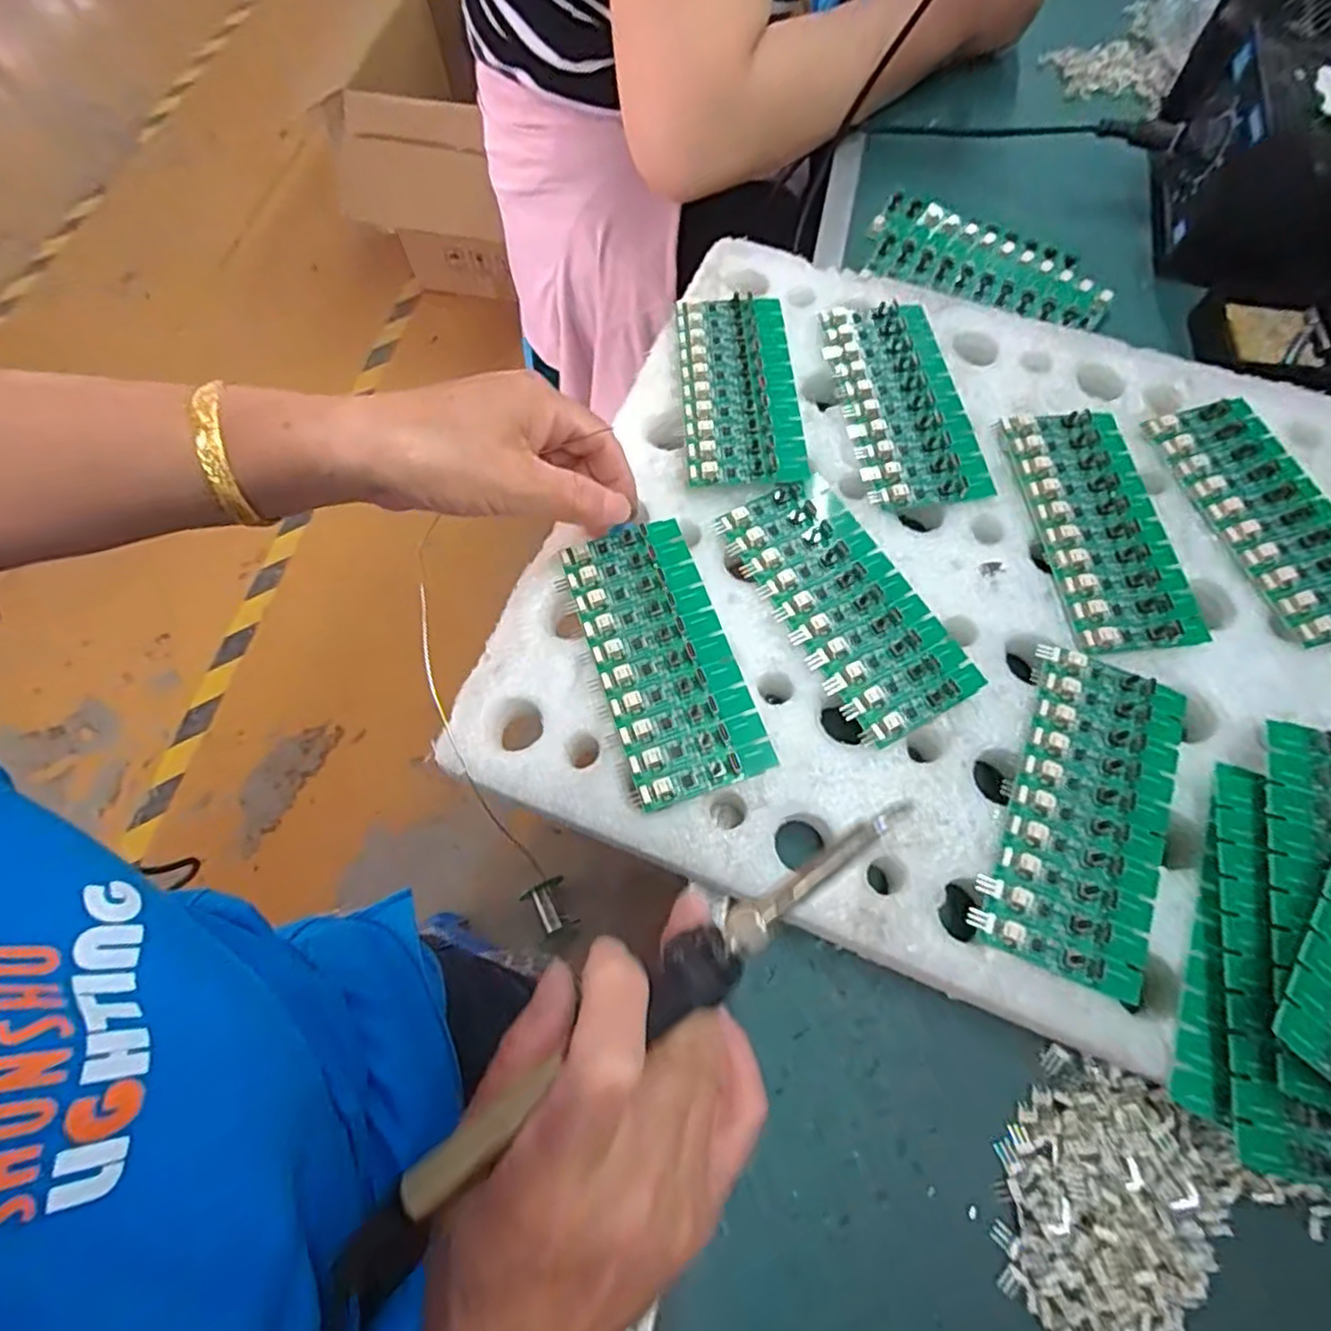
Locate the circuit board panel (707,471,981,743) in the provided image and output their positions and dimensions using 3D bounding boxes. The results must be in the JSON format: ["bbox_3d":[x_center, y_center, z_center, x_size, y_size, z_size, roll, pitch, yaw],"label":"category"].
[{"bbox_3d":[0.086,-0.031,0.334,0.066,0.008,0.135,-28,69,-10],"label":"circuit board panel"}]

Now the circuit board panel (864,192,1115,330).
[{"bbox_3d":[0.215,-0.272,0.465,0.156,0.019,0.090,23,70,10],"label":"circuit board panel"}]

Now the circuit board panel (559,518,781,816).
[{"bbox_3d":[-0.001,-0.006,0.327,0.062,0.006,0.136,-18,68,-6],"label":"circuit board panel"}]

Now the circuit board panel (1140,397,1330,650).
[{"bbox_3d":[0.305,-0.078,0.349,0.063,0.007,0.137,-17,68,-6],"label":"circuit board panel"}]

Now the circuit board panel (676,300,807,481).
[{"bbox_3d":[0.040,-0.156,0.387,0.061,0.013,0.136,-3,67,0],"label":"circuit board panel"}]

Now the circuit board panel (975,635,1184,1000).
[{"bbox_3d":[0.179,0.061,0.294,0.065,0.007,0.136,23,70,11],"label":"circuit board panel"}]

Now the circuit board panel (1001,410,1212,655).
[{"bbox_3d":[0.218,-0.072,0.349,0.064,0.006,0.136,-6,67,-1],"label":"circuit board panel"}]

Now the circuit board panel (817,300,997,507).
[{"bbox_3d":[0.129,-0.147,0.383,0.065,0.008,0.134,-9,67,-2],"label":"circuit board panel"}]

